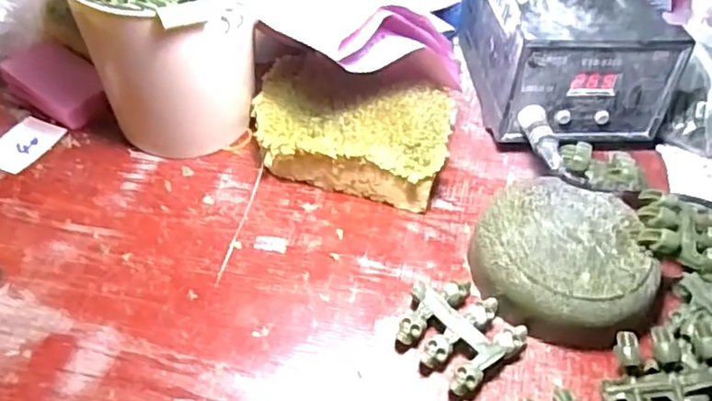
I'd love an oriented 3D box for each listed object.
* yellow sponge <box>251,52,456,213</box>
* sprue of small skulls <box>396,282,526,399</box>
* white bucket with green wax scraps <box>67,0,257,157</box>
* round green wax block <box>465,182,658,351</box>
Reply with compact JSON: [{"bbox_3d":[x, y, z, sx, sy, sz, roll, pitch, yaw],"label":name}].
[{"bbox_3d":[-0.004,-0.051,0.437,0.136,0.043,0.092,12,50,7],"label":"yellow sponge"},{"bbox_3d":[0.057,0.071,0.354,0.054,0.015,0.060,-30,58,-26],"label":"sprue of small skulls"},{"bbox_3d":[-0.119,-0.104,0.418,0.100,0.128,0.110,2,49,-2],"label":"white bucket with green wax scraps"},{"bbox_3d":[0.122,0.036,0.375,0.106,0.035,0.092,14,50,8],"label":"round green wax block"}]

